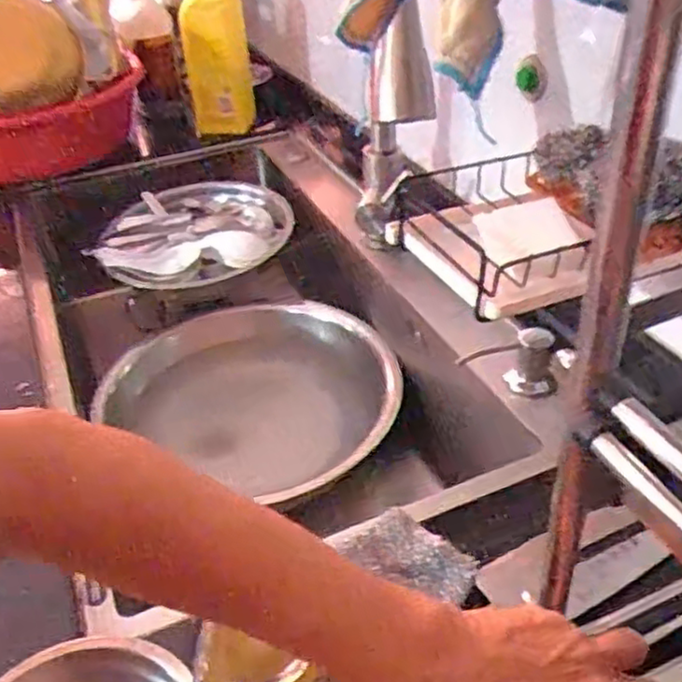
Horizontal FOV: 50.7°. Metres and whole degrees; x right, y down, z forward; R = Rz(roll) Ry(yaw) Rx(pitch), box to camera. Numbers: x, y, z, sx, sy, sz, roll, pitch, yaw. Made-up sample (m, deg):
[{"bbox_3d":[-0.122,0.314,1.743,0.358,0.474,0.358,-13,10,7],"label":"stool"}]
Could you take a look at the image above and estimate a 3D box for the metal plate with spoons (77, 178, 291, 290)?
[{"bbox_3d":[-0.197,-0.155,1.020,0.249,0.047,0.264,3,39,10],"label":"metal plate with spoons"}]

